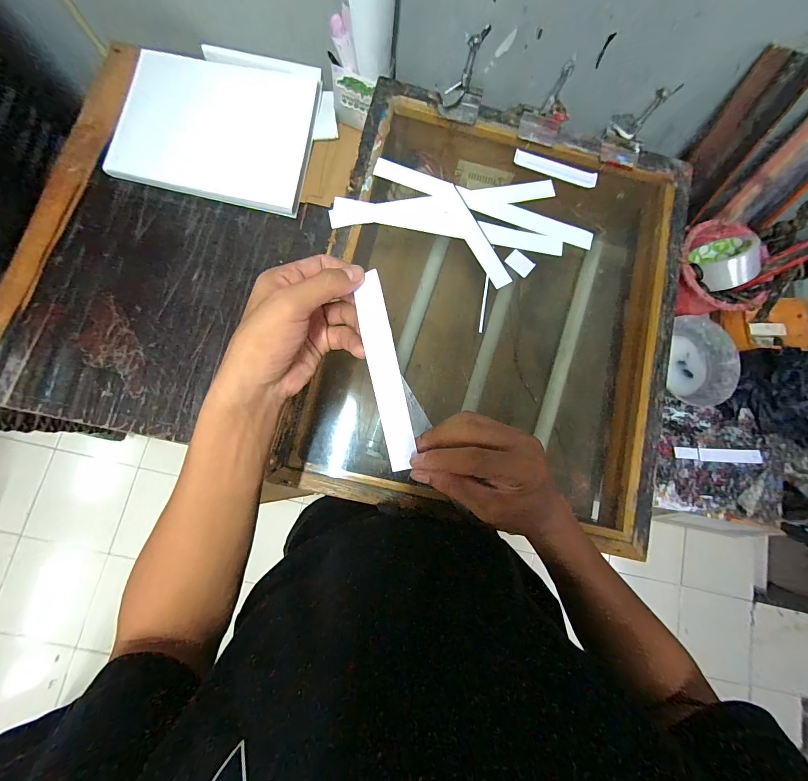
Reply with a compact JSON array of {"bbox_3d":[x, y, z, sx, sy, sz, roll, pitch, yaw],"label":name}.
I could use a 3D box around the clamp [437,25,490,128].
[{"bbox_3d":[0.084,-0.429,0.481,0.059,0.098,0.039,13,81,-2],"label":"clamp"}]

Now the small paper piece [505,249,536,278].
[{"bbox_3d":[0.167,-0.182,0.497,0.038,0.005,0.029,43,81,3],"label":"small paper piece"}]

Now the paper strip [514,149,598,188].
[{"bbox_3d":[0.224,-0.329,0.515,0.124,0.009,0.022,17,116,-2],"label":"paper strip"}]

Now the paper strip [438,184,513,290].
[{"bbox_3d":[0.101,-0.218,0.492,0.030,0.006,0.160,-31,85,-8],"label":"paper strip"}]

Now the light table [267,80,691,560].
[{"bbox_3d":[0.133,-0.110,0.547,0.488,0.145,0.585,13,81,-2],"label":"light table"}]

